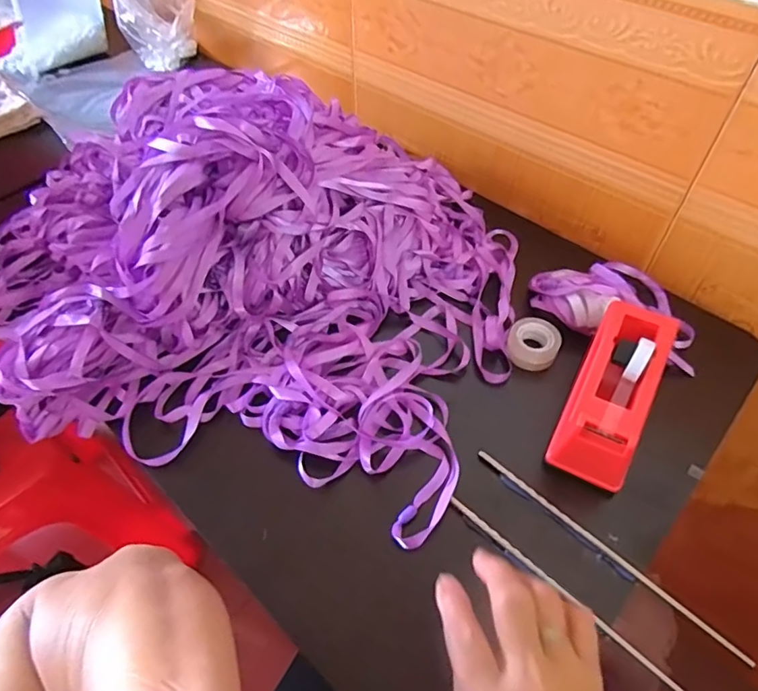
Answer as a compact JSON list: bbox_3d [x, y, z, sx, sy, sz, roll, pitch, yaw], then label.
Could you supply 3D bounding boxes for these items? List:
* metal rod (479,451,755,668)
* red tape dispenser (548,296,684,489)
[{"bbox_3d":[0.166,0.149,0.398,0.219,0.004,0.007,37,61,26],"label":"metal rod"},{"bbox_3d":[0.198,0.040,0.449,0.061,0.071,0.156,22,55,18],"label":"red tape dispenser"}]

